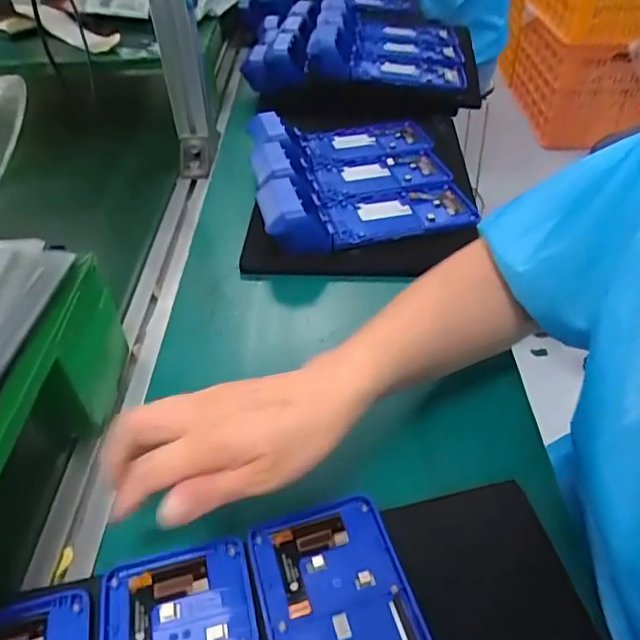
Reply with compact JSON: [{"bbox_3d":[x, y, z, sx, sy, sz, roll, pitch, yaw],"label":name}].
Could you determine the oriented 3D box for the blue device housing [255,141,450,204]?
[{"bbox_3d":[0.037,-0.167,0.614,0.226,0.043,0.093,-16,45,-13],"label":"blue device housing"}]

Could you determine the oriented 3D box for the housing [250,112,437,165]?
[{"bbox_3d":[0.027,-0.224,0.670,0.224,0.046,0.091,-16,45,-13],"label":"housing"}]

